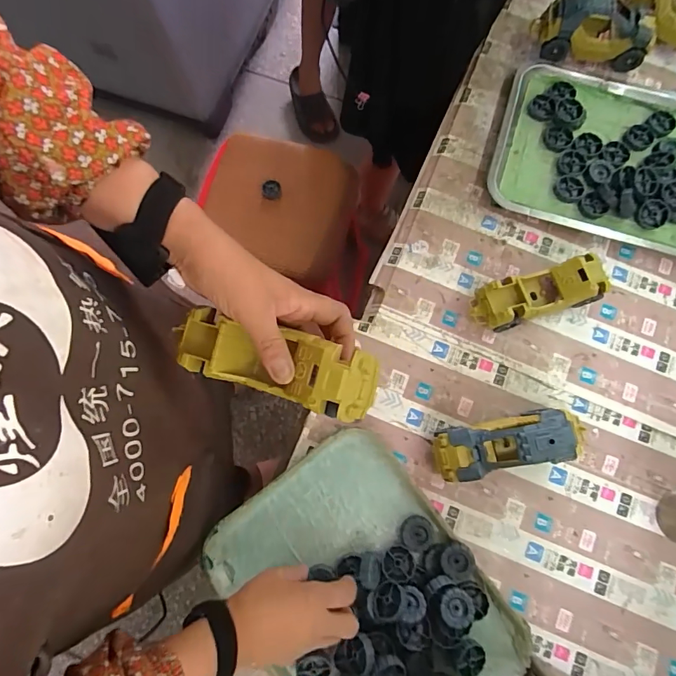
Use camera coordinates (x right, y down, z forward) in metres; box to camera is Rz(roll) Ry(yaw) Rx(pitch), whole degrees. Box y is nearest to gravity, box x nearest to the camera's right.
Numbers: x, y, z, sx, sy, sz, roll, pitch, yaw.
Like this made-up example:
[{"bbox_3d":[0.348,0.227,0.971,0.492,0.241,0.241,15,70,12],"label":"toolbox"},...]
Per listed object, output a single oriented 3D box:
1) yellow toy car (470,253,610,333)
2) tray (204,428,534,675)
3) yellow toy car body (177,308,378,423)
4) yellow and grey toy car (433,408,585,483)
[{"bbox_3d":[0.257,-0.056,0.570,0.171,0.063,0.060,-16,77,-4],"label":"yellow toy car"},{"bbox_3d":[0.032,0.305,0.499,0.249,0.041,0.342,-38,80,-8],"label":"tray"},{"bbox_3d":[-0.047,0.022,0.350,0.155,0.047,0.055,13,77,12],"label":"yellow toy car body"},{"bbox_3d":[0.207,0.124,0.519,0.177,0.086,0.055,-12,77,-3],"label":"yellow and grey toy car"}]

